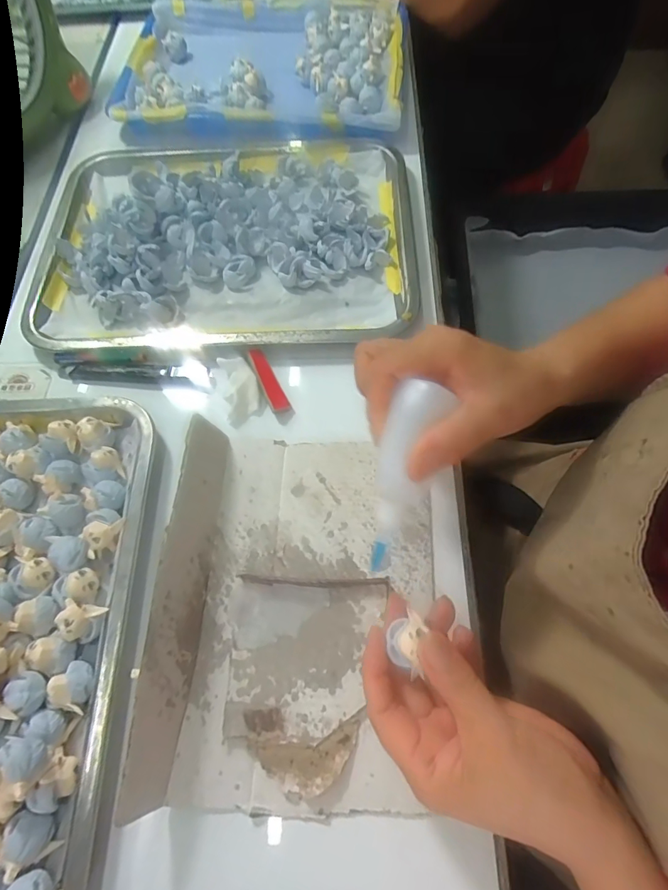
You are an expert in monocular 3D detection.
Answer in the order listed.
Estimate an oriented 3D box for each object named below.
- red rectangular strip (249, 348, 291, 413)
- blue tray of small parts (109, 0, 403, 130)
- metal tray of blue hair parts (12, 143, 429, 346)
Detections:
[{"bbox_3d":[-0.055,-0.054,0.379,0.015,0.011,0.058,-24,67,-9],"label":"red rectangular strip"},{"bbox_3d":[-0.082,-0.468,0.547,0.333,0.025,0.252,9,66,6],"label":"blue tray of small parts"},{"bbox_3d":[-0.098,-0.206,0.429,0.336,0.033,0.252,0,65,2],"label":"metal tray of blue hair parts"}]

